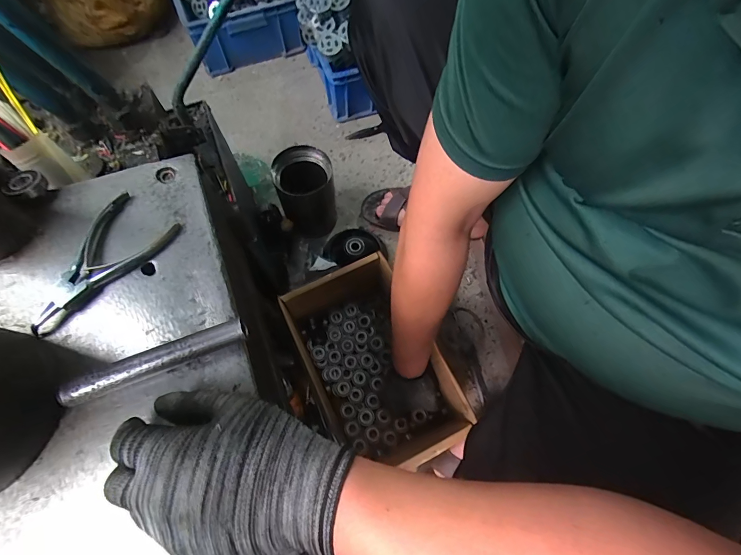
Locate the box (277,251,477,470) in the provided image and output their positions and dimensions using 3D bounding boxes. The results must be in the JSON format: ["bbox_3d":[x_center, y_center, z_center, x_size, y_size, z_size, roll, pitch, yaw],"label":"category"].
[{"bbox_3d":[0.000,0.155,0.625,0.192,0.184,0.304,-26,72,-10],"label":"box"}]

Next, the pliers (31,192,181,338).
[{"bbox_3d":[-0.247,-0.014,0.321,0.069,0.013,0.137,36,73,12],"label":"pliers"}]

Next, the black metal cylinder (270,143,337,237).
[{"bbox_3d":[-0.135,-0.176,0.778,0.113,0.181,0.111,0,69,-1],"label":"black metal cylinder"}]

